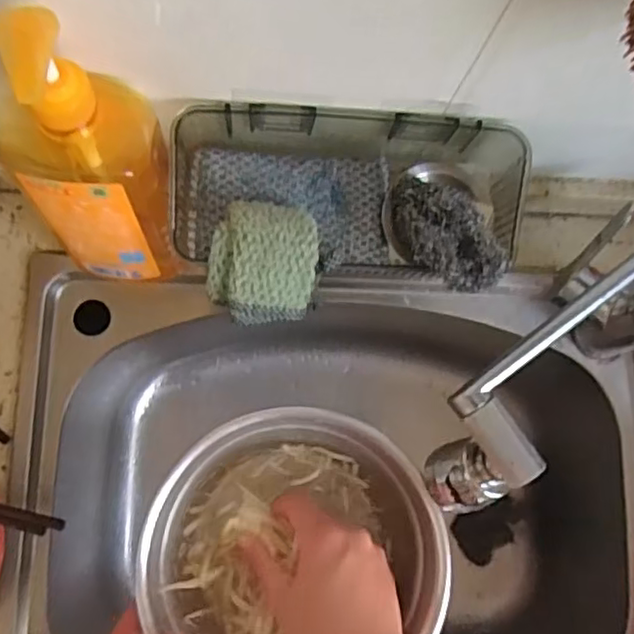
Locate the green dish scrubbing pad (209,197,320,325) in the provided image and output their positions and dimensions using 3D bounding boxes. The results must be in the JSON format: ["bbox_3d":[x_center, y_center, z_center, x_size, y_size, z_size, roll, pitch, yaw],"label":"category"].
[{"bbox_3d":[-0.036,-0.038,0.441,0.071,0.032,0.080,9,80,-4],"label":"green dish scrubbing pad"}]

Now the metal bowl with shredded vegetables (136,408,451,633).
[{"bbox_3d":[-0.013,0.176,0.476,0.203,0.061,0.216,1,81,-4],"label":"metal bowl with shredded vegetables"}]

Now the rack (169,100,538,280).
[{"bbox_3d":[0.021,-0.087,0.467,0.250,0.072,0.113,3,80,-5],"label":"rack"}]

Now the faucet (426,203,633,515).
[{"bbox_3d":[0.167,0.049,0.494,0.228,0.157,0.079,-35,86,-10],"label":"faucet"}]

